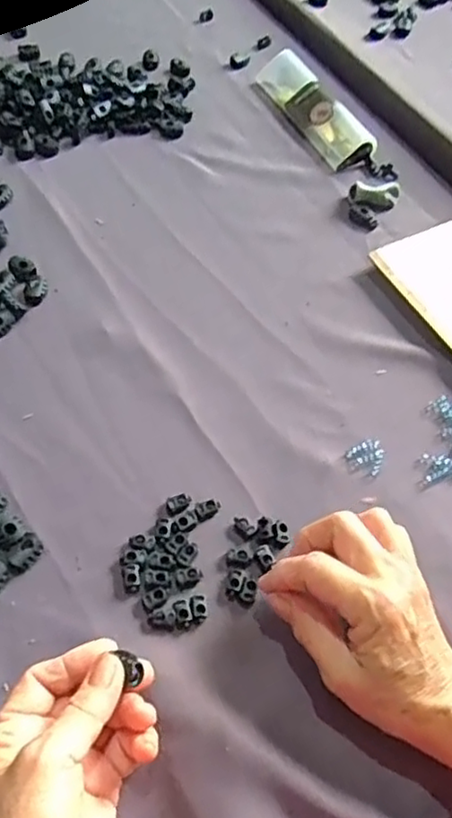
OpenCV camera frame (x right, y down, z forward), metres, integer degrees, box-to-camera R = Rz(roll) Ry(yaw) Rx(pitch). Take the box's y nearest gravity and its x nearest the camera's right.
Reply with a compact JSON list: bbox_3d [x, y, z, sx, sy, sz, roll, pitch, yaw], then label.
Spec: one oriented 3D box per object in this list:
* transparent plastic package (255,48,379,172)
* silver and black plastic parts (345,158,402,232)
[{"bbox_3d":[0.084,-0.290,0.626,0.043,0.026,0.161,-23,62,-17],"label":"transparent plastic package"},{"bbox_3d":[0.132,-0.194,0.575,0.042,0.016,0.088,22,59,10],"label":"silver and black plastic parts"}]

